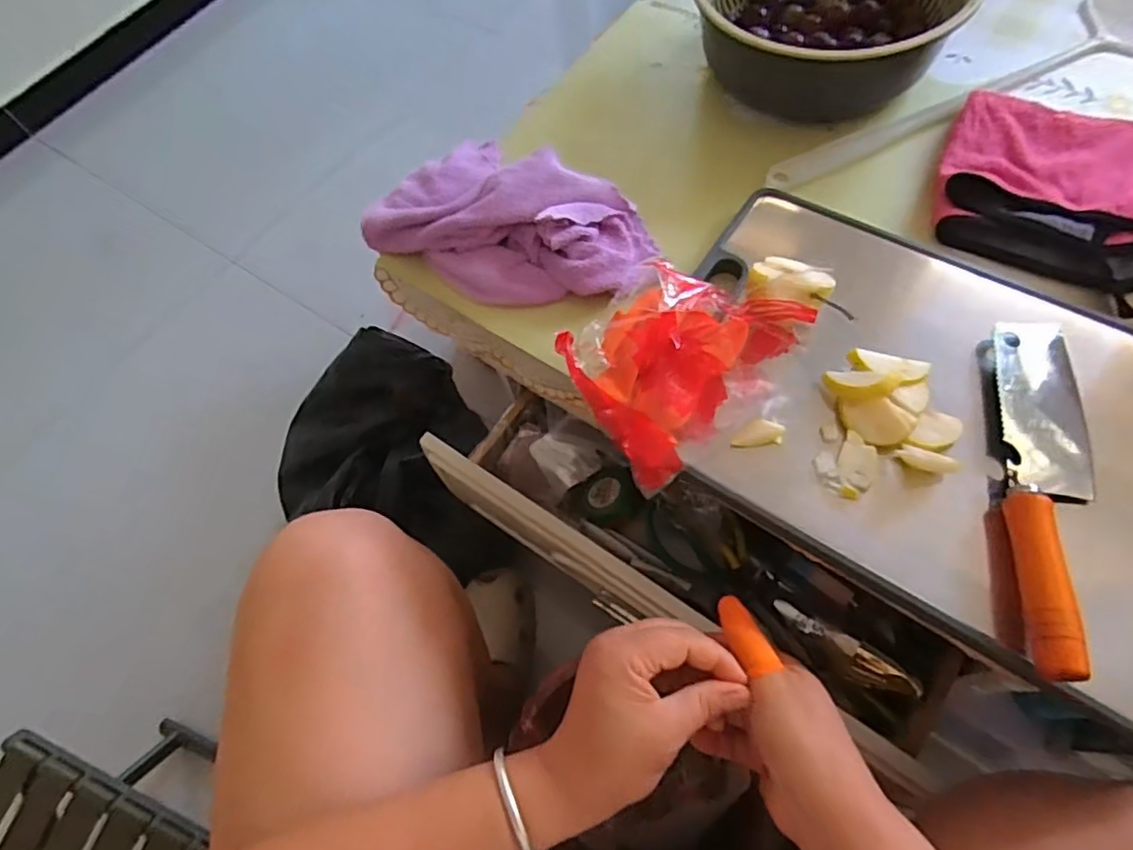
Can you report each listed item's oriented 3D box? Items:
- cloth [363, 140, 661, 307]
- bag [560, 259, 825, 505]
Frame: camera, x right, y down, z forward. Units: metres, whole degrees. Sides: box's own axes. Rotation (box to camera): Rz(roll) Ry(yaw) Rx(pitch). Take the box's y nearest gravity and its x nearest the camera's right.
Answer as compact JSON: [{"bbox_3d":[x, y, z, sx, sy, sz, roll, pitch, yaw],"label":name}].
[{"bbox_3d":[-0.041,-0.163,0.491,0.232,0.053,0.132,27,70,18],"label":"cloth"},{"bbox_3d":[0.072,-0.044,0.405,0.139,0.043,0.111,-38,66,-11],"label":"bag"}]

